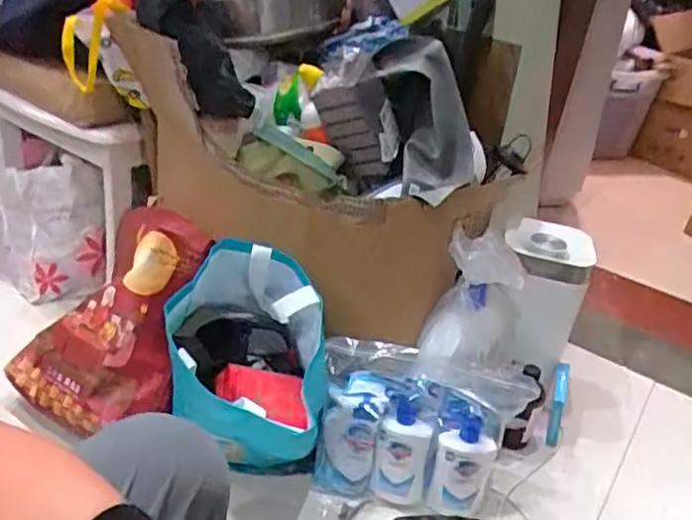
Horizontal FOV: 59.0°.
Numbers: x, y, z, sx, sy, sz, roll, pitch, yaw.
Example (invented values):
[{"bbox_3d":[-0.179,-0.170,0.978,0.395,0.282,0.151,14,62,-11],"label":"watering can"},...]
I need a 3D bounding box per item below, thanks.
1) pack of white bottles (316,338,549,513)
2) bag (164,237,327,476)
[{"bbox_3d":[0.116,0.290,1.003,0.320,0.270,0.104,10,30,5],"label":"pack of white bottles"},{"bbox_3d":[-0.151,0.195,0.944,0.229,0.357,0.263,6,29,-3],"label":"bag"}]

